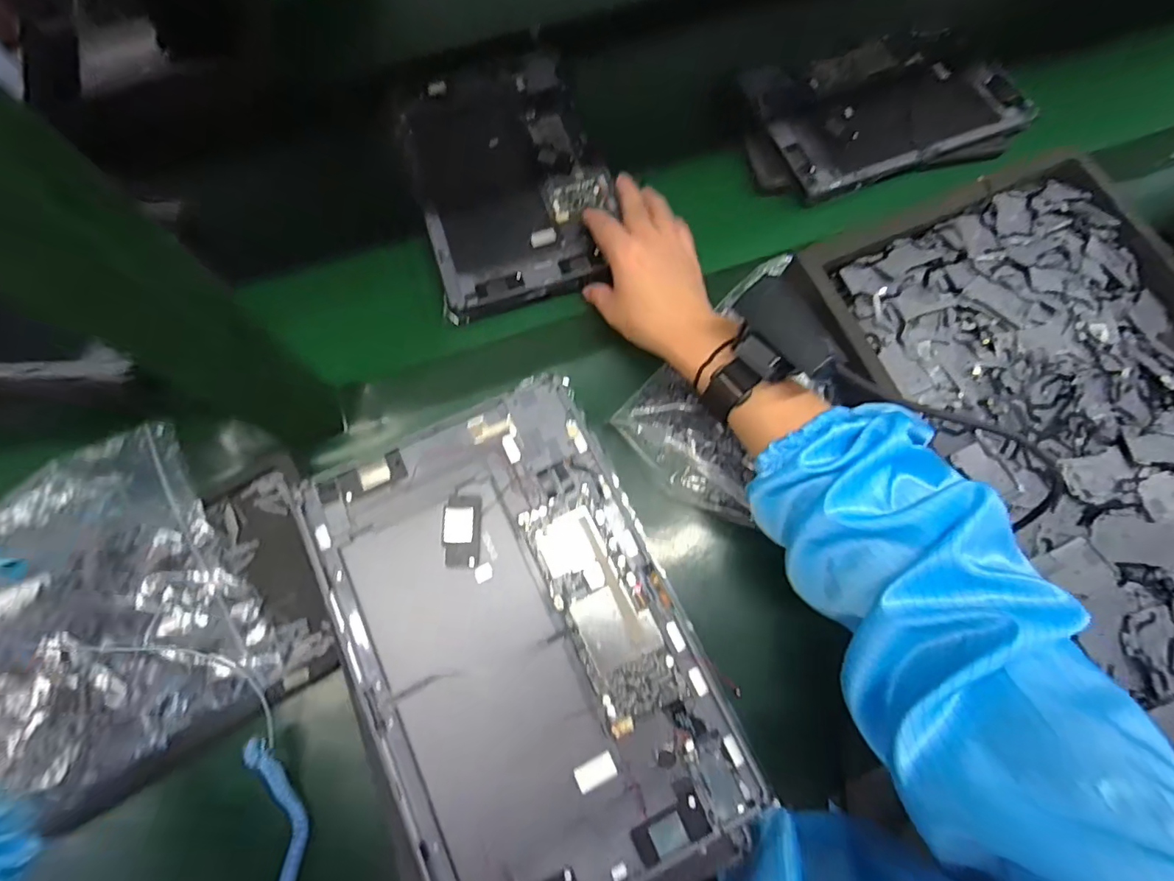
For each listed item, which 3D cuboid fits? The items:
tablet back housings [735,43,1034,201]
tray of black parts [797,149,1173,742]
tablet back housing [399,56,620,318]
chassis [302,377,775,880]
[{"bbox_3d":[0.287,-0.324,0.508,0.246,0.016,0.141,-21,74,-5],"label":"tablet back housings"},{"bbox_3d":[0.380,-0.017,0.381,0.304,0.031,0.419,-22,74,-5],"label":"tray of black parts"},{"bbox_3d":[-0.069,-0.236,0.471,0.158,0.010,0.252,-15,73,-4],"label":"tablet back housing"},{"bbox_3d":[-0.032,0.110,0.279,0.166,0.017,0.259,-23,74,-6],"label":"chassis"}]

